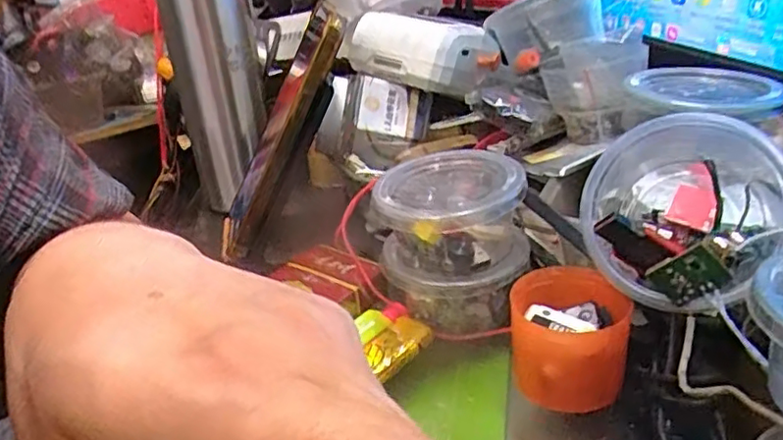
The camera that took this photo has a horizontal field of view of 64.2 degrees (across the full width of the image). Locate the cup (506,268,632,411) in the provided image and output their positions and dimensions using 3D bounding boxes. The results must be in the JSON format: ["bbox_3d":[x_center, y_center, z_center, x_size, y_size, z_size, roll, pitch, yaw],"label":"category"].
[{"bbox_3d":[0.081,0.054,0.286,0.050,0.045,0.046,-5,26,2],"label":"cup"}]

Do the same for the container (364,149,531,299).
[{"bbox_3d":[0.030,-0.001,0.334,0.080,0.051,0.074,-5,26,2],"label":"container"}]

